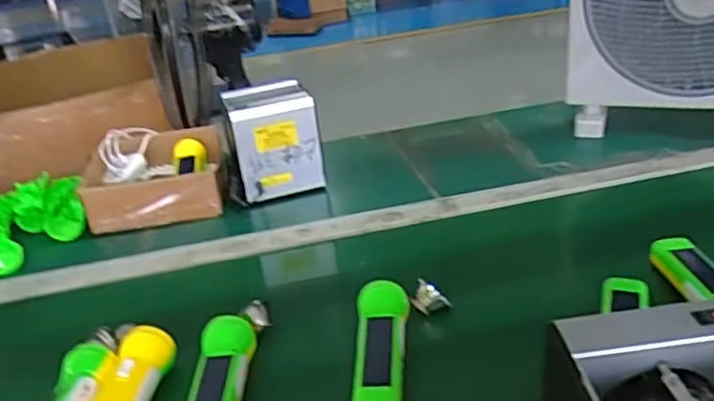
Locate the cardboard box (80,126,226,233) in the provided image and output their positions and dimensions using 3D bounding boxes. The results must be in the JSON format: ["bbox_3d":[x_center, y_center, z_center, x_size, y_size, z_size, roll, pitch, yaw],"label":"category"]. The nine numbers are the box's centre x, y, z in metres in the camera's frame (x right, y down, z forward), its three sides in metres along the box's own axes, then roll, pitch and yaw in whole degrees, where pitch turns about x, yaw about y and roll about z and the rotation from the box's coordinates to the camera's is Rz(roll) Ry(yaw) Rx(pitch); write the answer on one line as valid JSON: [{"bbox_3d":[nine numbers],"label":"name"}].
[{"bbox_3d":[-0.313,-0.039,1.005,0.194,0.066,0.208,-10,29,-6],"label":"cardboard box"}]

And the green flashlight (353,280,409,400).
[{"bbox_3d":[0.024,0.145,0.623,0.048,0.037,0.168,-3,29,6],"label":"green flashlight"}]

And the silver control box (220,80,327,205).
[{"bbox_3d":[-0.135,-0.089,0.982,0.135,0.141,0.116,-16,31,-17],"label":"silver control box"}]

